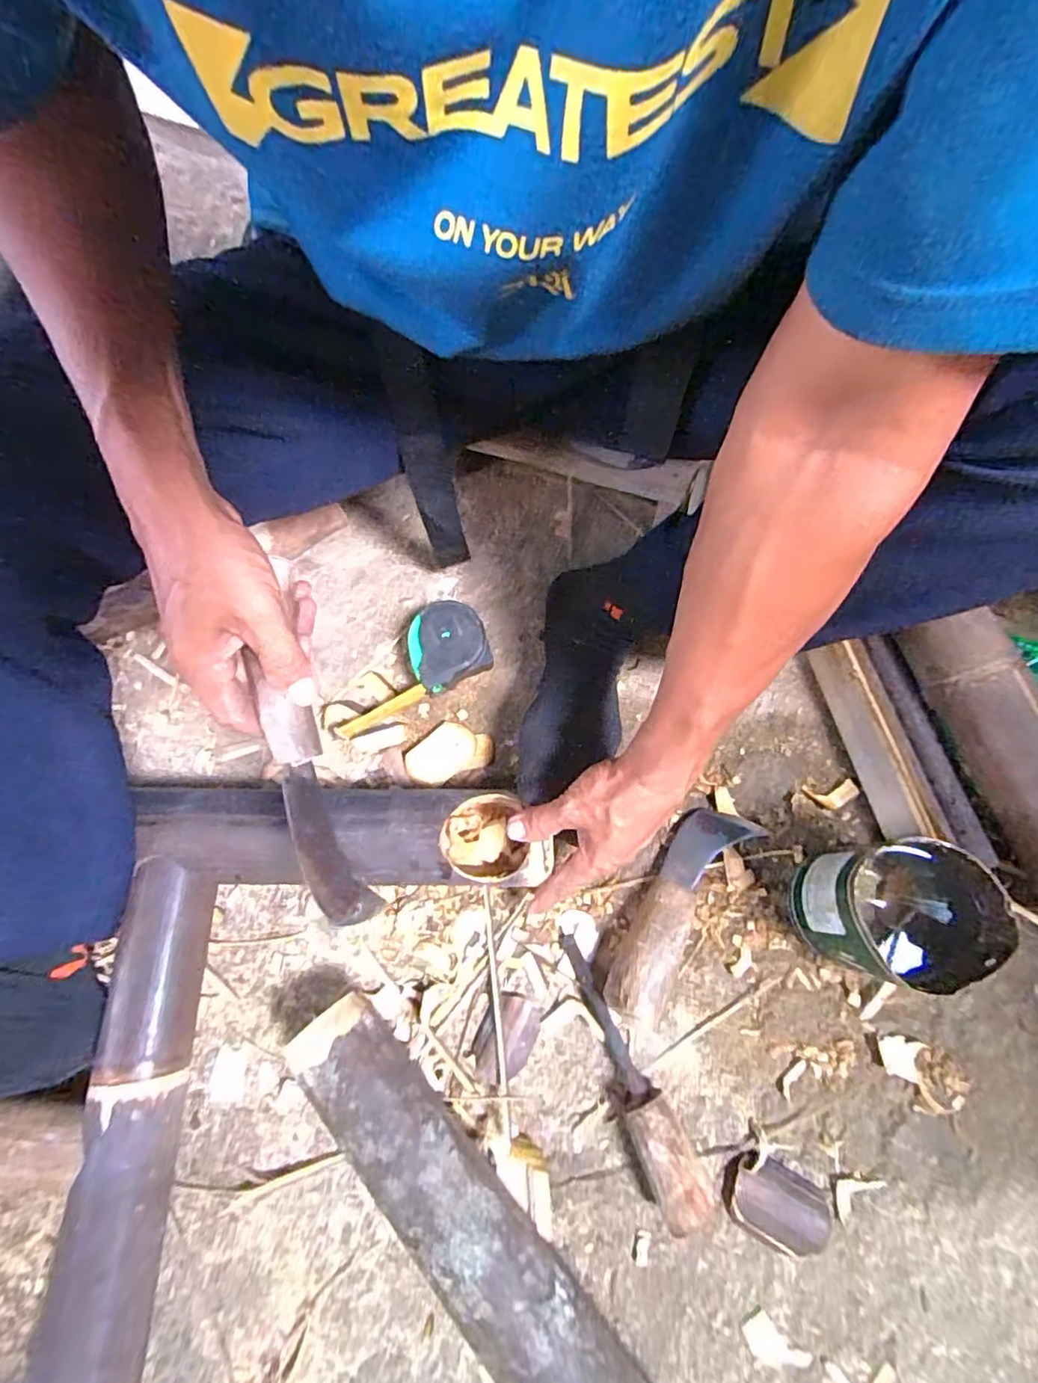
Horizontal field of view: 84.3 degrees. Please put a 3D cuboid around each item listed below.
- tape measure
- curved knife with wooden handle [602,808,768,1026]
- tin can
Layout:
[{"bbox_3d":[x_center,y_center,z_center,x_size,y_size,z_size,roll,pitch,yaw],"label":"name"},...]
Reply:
[{"bbox_3d":[-0.111,-0.023,0.567,0.168,0.039,0.085,-31,73,-6],"label":"tape measure"},{"bbox_3d":[0.135,0.184,0.491,0.053,0.030,0.195,32,64,12],"label":"curved knife with wooden handle"},{"bbox_3d":[0.284,0.165,0.442,0.107,0.112,0.092,-8,72,1],"label":"tin can"}]

